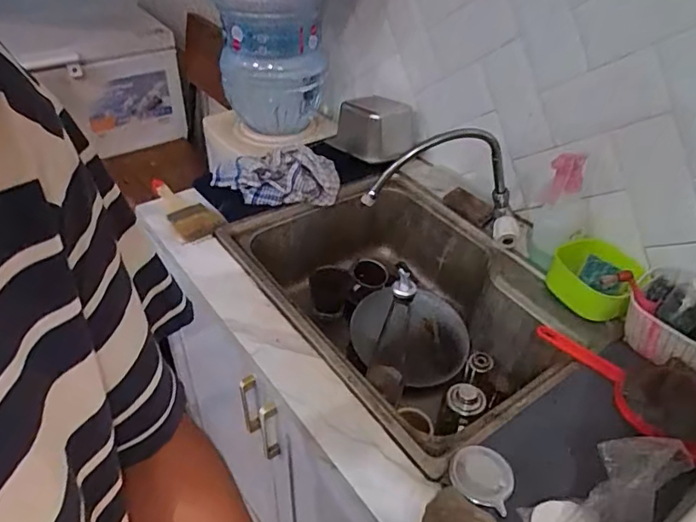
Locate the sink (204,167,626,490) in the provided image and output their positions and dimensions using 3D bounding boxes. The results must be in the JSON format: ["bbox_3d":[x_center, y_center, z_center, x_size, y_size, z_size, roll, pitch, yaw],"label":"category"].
[{"bbox_3d":[0.087,0.102,0.951,0.413,0.214,0.566,-23,47,-28],"label":"sink"}]

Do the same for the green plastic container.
[{"bbox_3d":[0.388,0.030,0.845,0.129,0.097,0.097,28,46,26],"label":"green plastic container"}]

